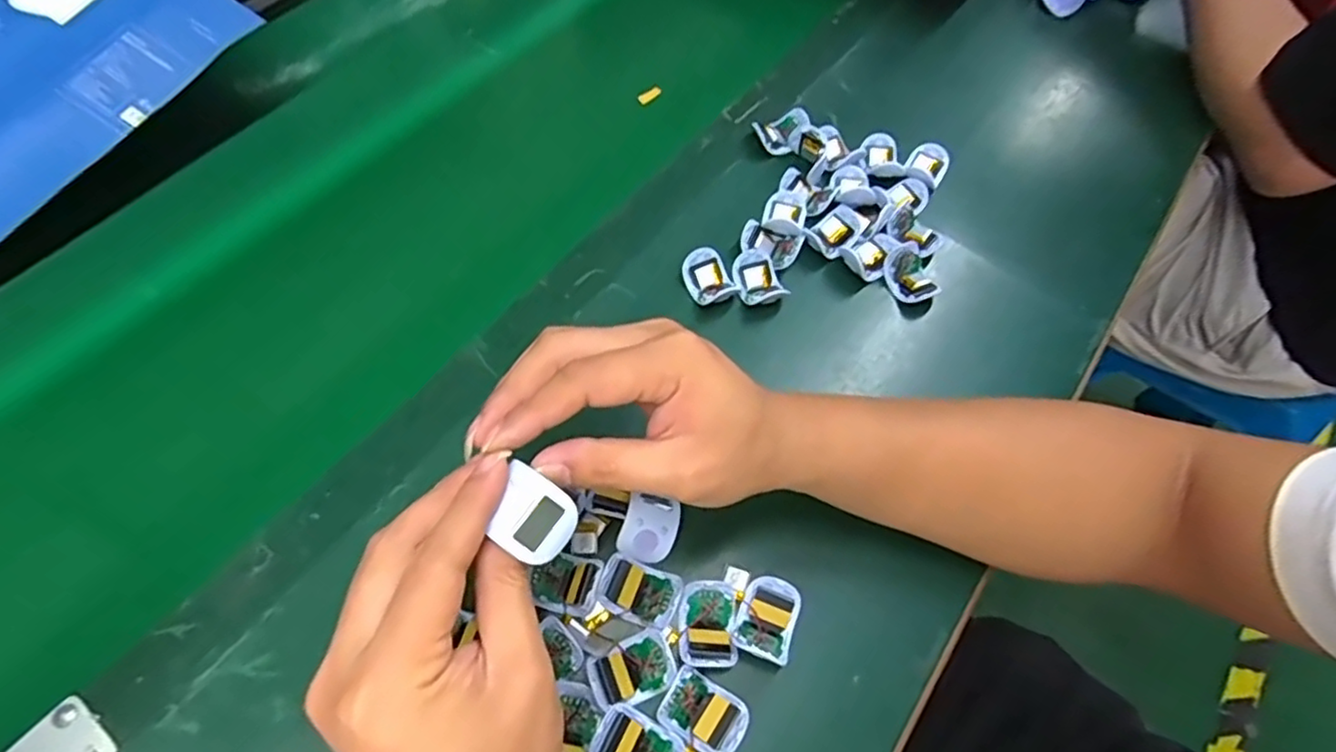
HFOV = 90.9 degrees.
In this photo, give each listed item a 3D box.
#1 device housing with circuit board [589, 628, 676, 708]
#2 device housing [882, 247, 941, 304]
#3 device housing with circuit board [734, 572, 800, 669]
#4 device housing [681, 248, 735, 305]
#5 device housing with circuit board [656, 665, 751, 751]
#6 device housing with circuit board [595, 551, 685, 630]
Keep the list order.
[{"bbox_3d":[-0.018,0.147,0.330,0.041,0.007,0.028,-21,65,-15],"label":"device housing with circuit board"},{"bbox_3d":[0.174,-0.071,0.474,0.028,0.018,0.041,-32,68,-19],"label":"device housing"},{"bbox_3d":[0.054,0.128,0.348,0.029,0.017,0.042,20,62,7],"label":"device housing with circuit board"},{"bbox_3d":[0.029,-0.069,0.458,0.030,0.014,0.041,-27,67,-17],"label":"device housing"},{"bbox_3d":[0.018,0.167,0.326,0.041,0.012,0.030,30,64,12],"label":"device housing with circuit board"},{"bbox_3d":[-0.015,0.114,0.350,0.043,0.006,0.031,23,63,8],"label":"device housing with circuit board"}]

